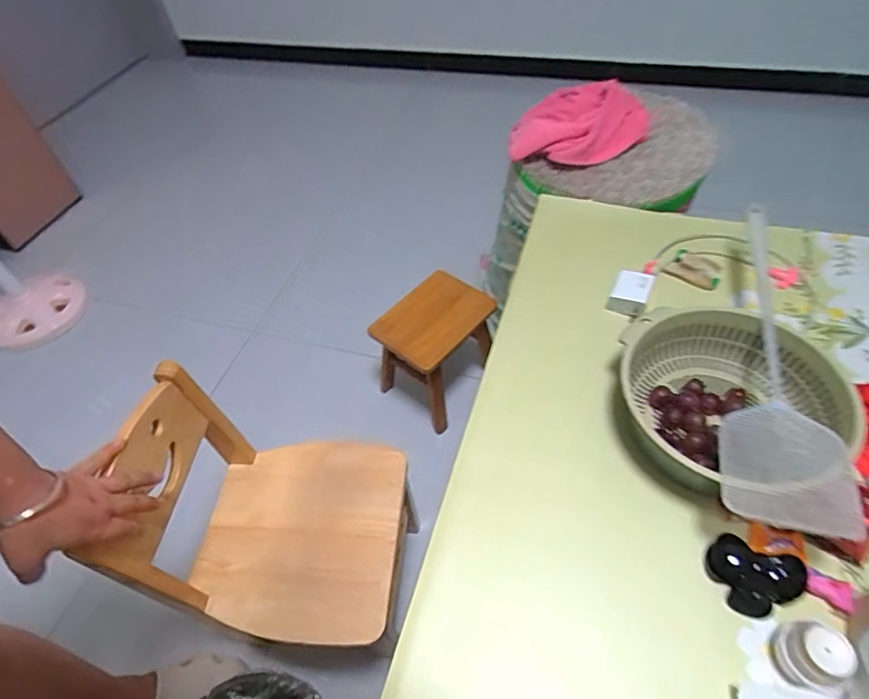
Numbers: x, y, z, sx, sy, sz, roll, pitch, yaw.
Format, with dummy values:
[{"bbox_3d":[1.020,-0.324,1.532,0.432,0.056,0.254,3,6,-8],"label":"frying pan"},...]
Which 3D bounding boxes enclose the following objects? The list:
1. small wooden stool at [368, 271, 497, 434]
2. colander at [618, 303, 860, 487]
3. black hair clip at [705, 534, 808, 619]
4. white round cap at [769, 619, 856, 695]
[{"bbox_3d":[0.007,0.008,1.167,0.205,0.233,0.239,33,61,28],"label":"small wooden stool"},{"bbox_3d":[0.318,0.053,0.580,0.223,0.075,0.222,-1,51,5],"label":"colander"},{"bbox_3d":[0.300,0.215,0.486,0.079,0.027,0.059,15,54,17],"label":"black hair clip"},{"bbox_3d":[0.316,0.253,0.433,0.049,0.046,0.053,-1,52,2],"label":"white round cap"}]

